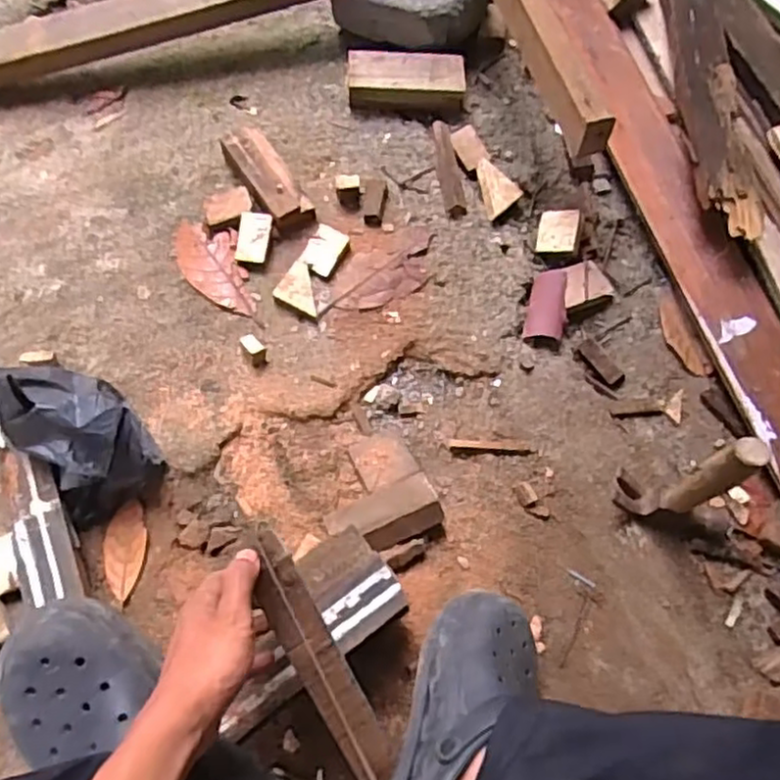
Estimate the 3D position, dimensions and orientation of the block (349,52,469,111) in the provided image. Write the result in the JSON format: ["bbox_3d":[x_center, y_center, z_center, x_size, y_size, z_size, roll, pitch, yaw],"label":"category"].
[{"bbox_3d":[0.020,-0.413,0.954,0.157,0.050,0.064,2,69,-2],"label":"block"}]

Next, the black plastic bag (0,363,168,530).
[{"bbox_3d":[-0.329,0.031,0.733,0.106,0.100,0.185,-34,74,-14],"label":"black plastic bag"}]

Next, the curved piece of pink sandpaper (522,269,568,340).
[{"bbox_3d":[0.191,-0.106,0.854,0.045,0.017,0.100,14,69,3],"label":"curved piece of pink sandpaper"}]

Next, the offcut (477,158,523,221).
[{"bbox_3d":[0.141,-0.261,0.916,0.050,0.026,0.081,-14,70,-8],"label":"offcut"}]

